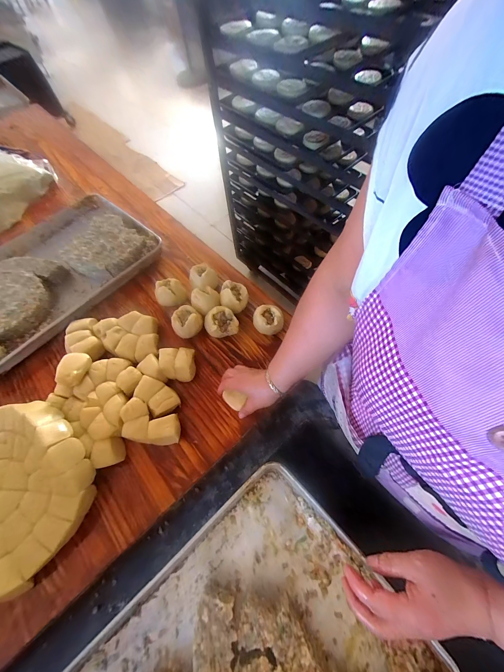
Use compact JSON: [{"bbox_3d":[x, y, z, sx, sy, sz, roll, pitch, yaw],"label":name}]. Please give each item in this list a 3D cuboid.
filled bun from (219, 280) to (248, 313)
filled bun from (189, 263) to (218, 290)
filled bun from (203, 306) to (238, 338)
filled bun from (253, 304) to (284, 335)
[{"bbox_3d":[-0.045,-0.099,0.653,0.069,0.059,0.064,0,61,0],"label":"filled bun"},{"bbox_3d":[-0.132,-0.158,0.684,0.065,0.058,0.068,-2,62,4],"label":"filled bun"},{"bbox_3d":[-0.074,-0.031,0.620,0.083,0.054,0.069,-6,62,2],"label":"filled bun"},{"bbox_3d":[0.035,-0.034,0.613,0.061,0.060,0.059,-10,62,0],"label":"filled bun"}]

